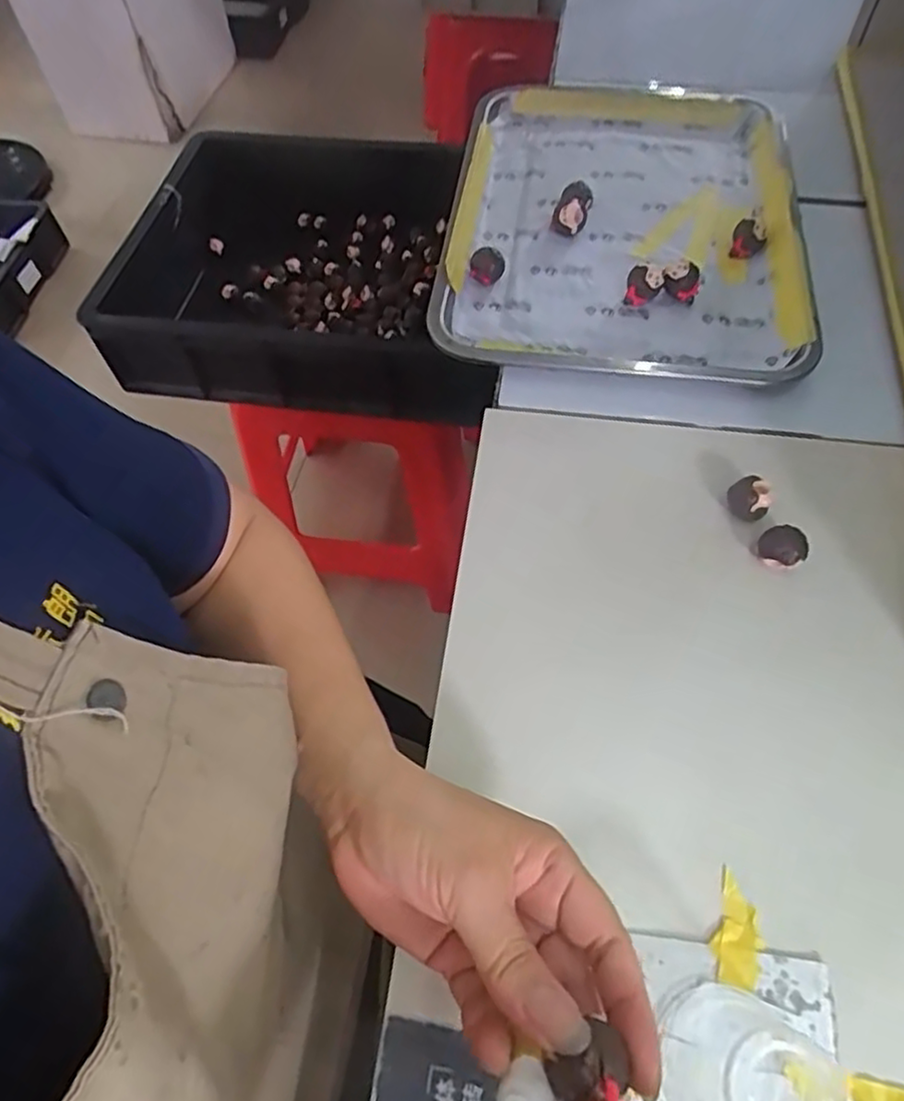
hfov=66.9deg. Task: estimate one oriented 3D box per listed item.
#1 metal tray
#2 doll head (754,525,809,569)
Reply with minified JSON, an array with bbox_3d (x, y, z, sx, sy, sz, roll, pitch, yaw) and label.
[{"bbox_3d":[0.139,-0.282,0.545,0.267,0.024,0.383,6,59,4],"label":"metal tray"},{"bbox_3d":[0.185,-0.001,0.384,0.025,0.017,0.023,0,59,1],"label":"doll head"}]

